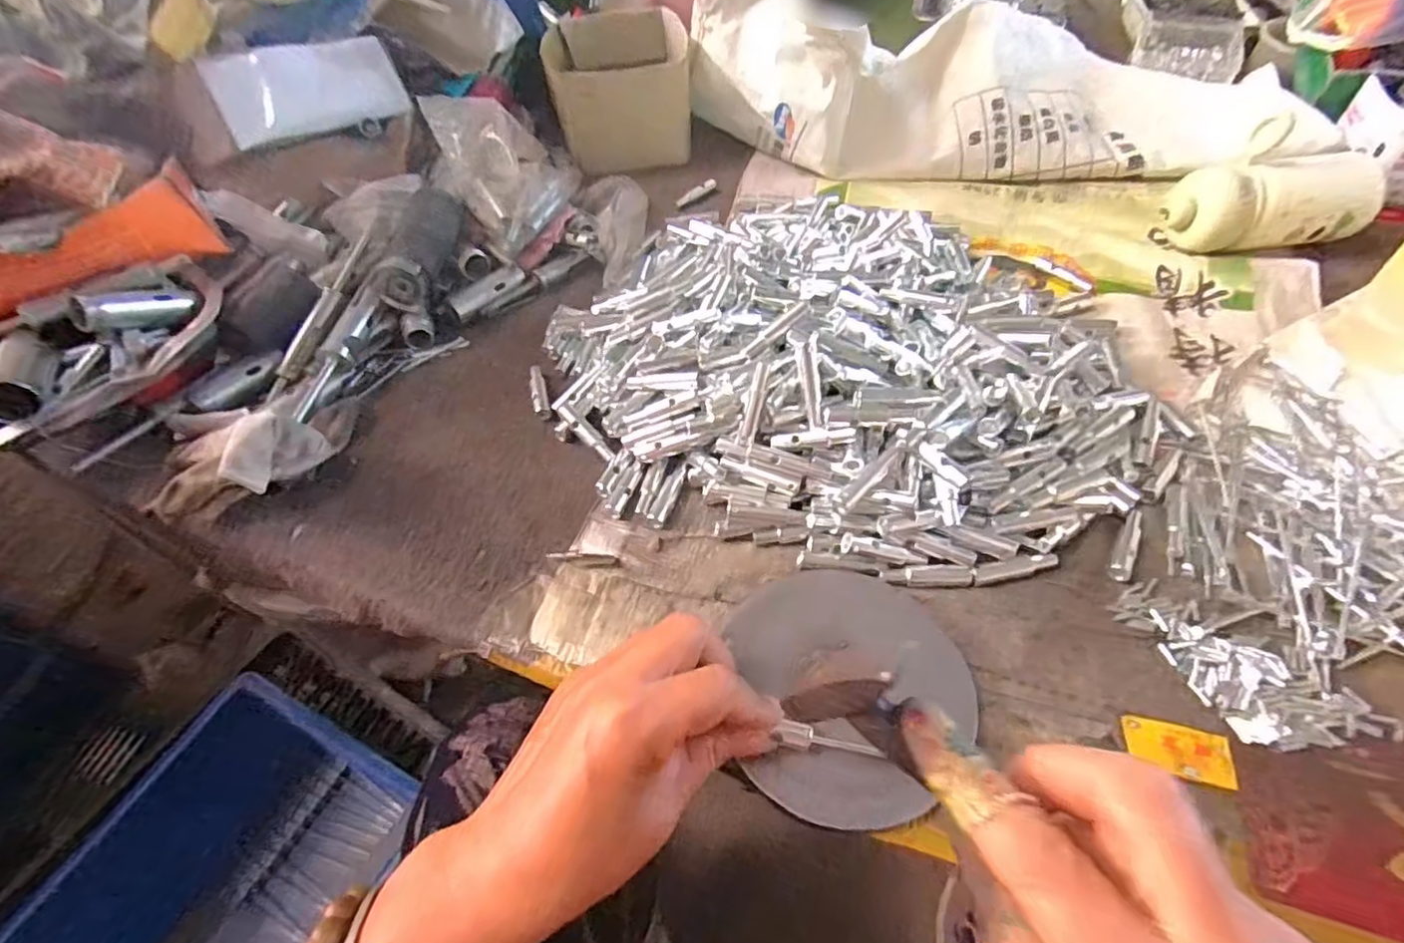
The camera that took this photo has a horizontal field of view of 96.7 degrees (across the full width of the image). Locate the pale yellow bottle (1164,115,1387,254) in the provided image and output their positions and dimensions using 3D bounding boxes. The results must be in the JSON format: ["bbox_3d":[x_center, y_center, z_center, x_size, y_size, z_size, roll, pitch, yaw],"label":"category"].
[{"bbox_3d":[0.466,-0.223,0.514,0.148,0.076,0.061,-6,53,-1],"label":"pale yellow bottle"}]

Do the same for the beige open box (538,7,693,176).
[{"bbox_3d":[-0.089,-0.420,0.688,0.141,0.090,0.172,-10,53,-4],"label":"beige open box"}]

